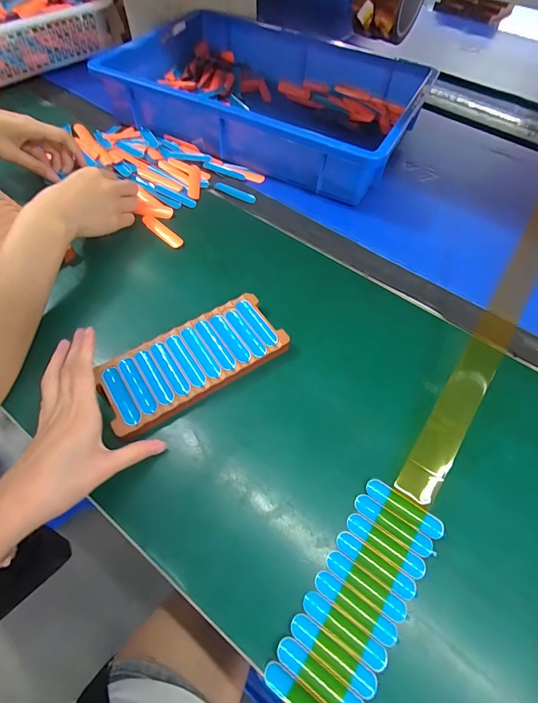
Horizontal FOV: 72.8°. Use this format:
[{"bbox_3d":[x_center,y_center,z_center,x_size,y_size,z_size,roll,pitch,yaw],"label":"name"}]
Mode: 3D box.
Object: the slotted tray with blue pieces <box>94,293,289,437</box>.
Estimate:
[{"bbox_3d":[-0.071,0.006,0.346,0.168,0.014,0.077,-30,66,-19],"label":"slotted tray with blue pieces"}]

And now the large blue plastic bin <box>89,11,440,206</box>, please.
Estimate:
[{"bbox_3d":[0.004,-0.404,0.560,0.437,0.073,0.306,26,62,11],"label":"large blue plastic bin"}]

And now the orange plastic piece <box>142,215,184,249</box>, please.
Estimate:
[{"bbox_3d":[-0.132,-0.148,0.447,0.070,0.005,0.020,41,66,18],"label":"orange plastic piece"}]

